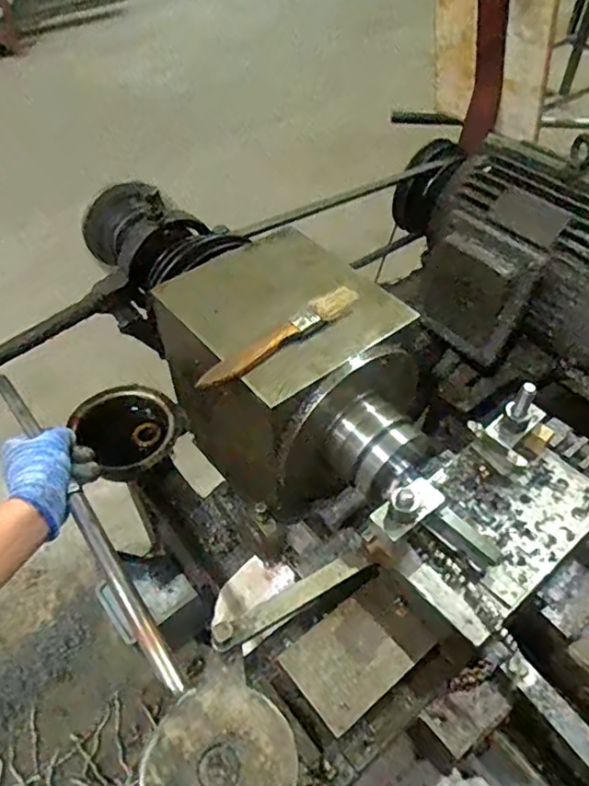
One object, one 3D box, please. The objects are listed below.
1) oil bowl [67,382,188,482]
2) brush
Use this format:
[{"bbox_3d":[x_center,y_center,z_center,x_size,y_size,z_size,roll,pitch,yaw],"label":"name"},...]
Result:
[{"bbox_3d":[-0.206,0.044,0.718,0.107,0.065,0.118,-34,56,-26],"label":"oil bowl"},{"bbox_3d":[-0.010,-0.044,0.446,0.148,0.015,0.019,-32,55,-25],"label":"brush"}]

